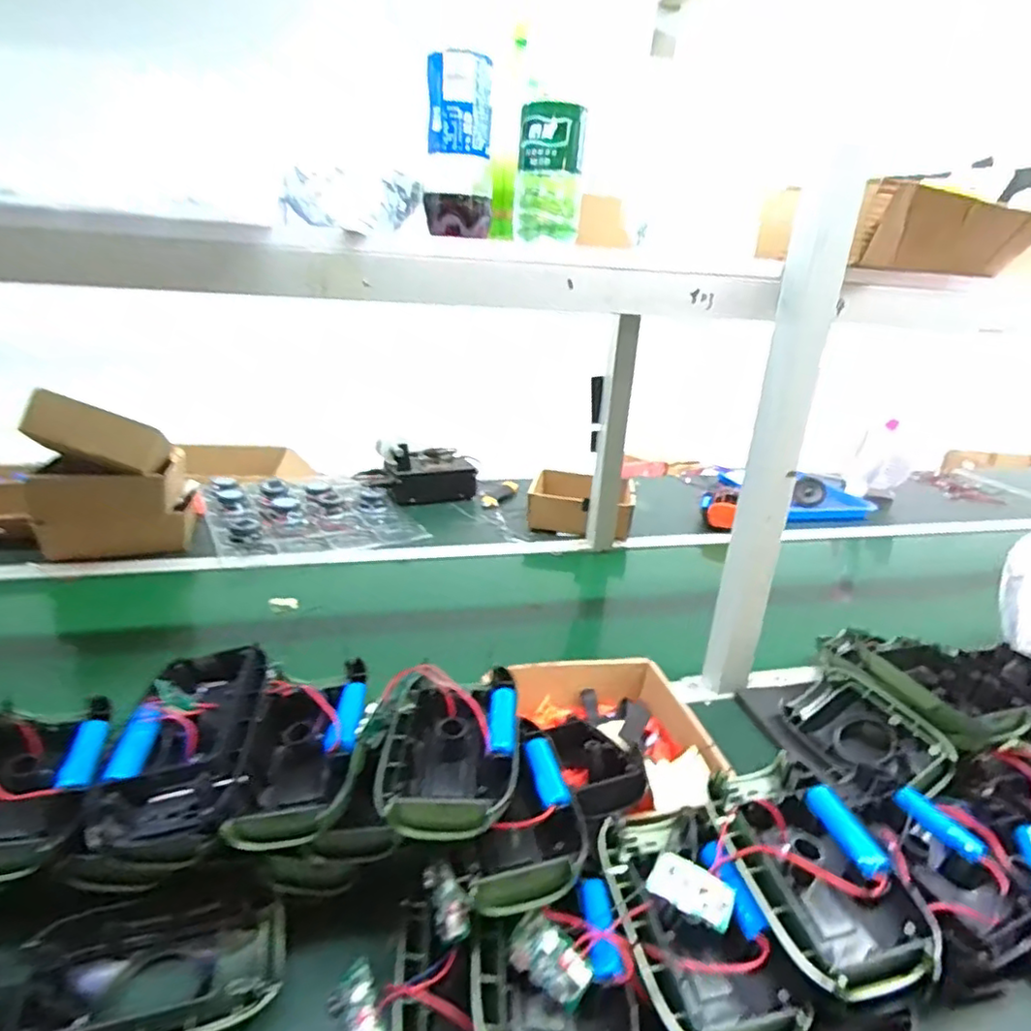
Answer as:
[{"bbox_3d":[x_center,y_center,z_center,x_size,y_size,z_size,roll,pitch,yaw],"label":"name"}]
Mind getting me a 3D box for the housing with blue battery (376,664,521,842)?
[{"bbox_3d":[-0.051,0.170,0.482,0.104,0.057,0.151,3,22,-3],"label":"housing with blue battery"}]

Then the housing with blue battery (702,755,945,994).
[{"bbox_3d":[0.206,0.246,0.448,0.109,0.042,0.161,-3,23,-18],"label":"housing with blue battery"}]

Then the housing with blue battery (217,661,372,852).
[{"bbox_3d":[-0.162,0.180,0.495,0.089,0.062,0.153,0,22,-10],"label":"housing with blue battery"}]

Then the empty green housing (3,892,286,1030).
[{"bbox_3d":[-0.243,0.309,0.429,0.159,0.035,0.095,-3,23,-18],"label":"empty green housing"}]

